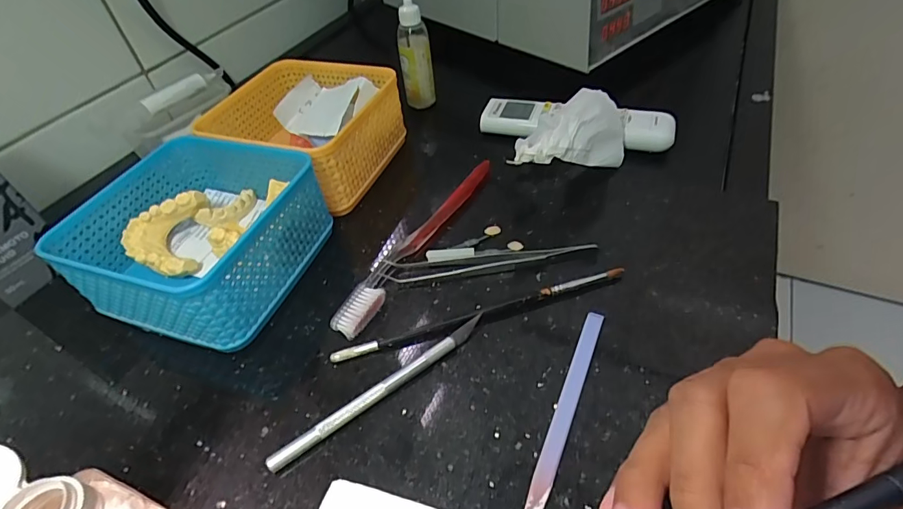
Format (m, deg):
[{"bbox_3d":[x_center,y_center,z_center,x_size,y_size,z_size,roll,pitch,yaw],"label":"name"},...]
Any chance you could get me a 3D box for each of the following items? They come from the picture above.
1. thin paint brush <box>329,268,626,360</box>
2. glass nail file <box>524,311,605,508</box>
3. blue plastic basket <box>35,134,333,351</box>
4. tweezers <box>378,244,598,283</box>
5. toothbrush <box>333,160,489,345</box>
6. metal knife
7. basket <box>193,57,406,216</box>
[{"bbox_3d":[0.019,0.036,0.287,0.187,0.008,0.007,-15,47,-8],"label":"thin paint brush"},{"bbox_3d":[0.058,0.084,0.240,0.010,0.004,0.137,16,51,21],"label":"glass nail file"},{"bbox_3d":[-0.170,-0.014,0.318,0.129,0.063,0.127,11,49,16],"label":"blue plastic basket"},{"bbox_3d":[0.024,0.002,0.315,0.141,0.009,0.018,-8,46,-1],"label":"tweezers"},{"bbox_3d":[-0.023,-0.013,0.335,0.021,0.014,0.183,21,52,24],"label":"toothbrush"},{"bbox_3d":[-0.037,0.074,0.258,0.136,0.009,0.008,-31,51,-21],"label":"metal knife"},{"bbox_3d":[-0.123,-0.105,0.402,0.129,0.068,0.126,14,50,19],"label":"basket"}]

